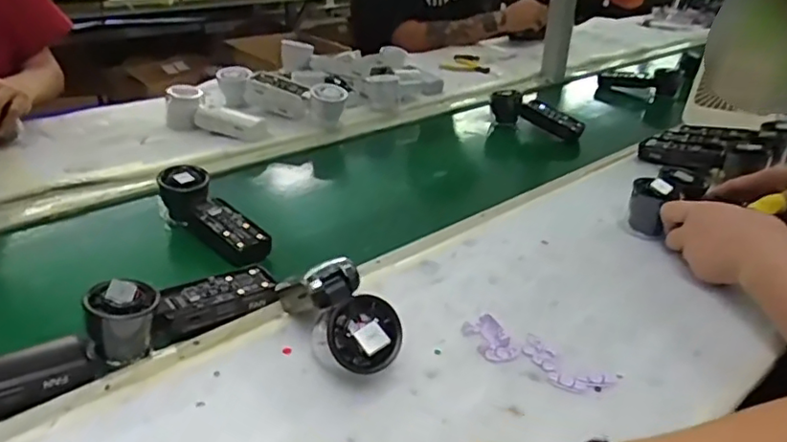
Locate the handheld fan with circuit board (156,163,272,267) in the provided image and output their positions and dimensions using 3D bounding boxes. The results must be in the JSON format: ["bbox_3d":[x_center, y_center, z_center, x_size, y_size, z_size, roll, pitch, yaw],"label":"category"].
[{"bbox_3d":[-0.202,-0.007,0.668,0.051,0.057,0.166,-23,37,-39],"label":"handheld fan with circuit board"}]

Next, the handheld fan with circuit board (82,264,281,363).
[{"bbox_3d":[-0.181,0.064,0.529,0.161,0.051,0.052,-20,34,-36],"label":"handheld fan with circuit board"}]

